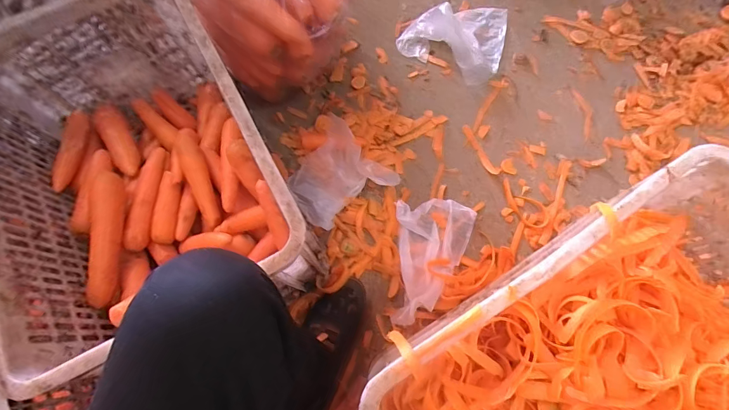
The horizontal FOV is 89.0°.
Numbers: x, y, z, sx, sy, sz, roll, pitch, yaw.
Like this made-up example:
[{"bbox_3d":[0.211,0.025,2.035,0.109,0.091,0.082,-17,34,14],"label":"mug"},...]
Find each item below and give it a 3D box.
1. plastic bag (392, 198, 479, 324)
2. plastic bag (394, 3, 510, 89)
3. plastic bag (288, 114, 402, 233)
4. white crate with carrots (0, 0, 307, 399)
[{"bbox_3d":[0.105,0.082,0.659,0.143,0.040,0.221,20,60,8],"label":"plastic bag"},{"bbox_3d":[0.216,-0.387,0.802,0.217,0.065,0.219,35,76,12],"label":"plastic bag"},{"bbox_3d":[-0.050,-0.052,0.701,0.167,0.055,0.169,40,78,14],"label":"plastic bag"},{"bbox_3d":[-0.352,-0.084,0.580,0.358,0.214,0.586,-29,73,-7],"label":"white crate with carrots"}]

